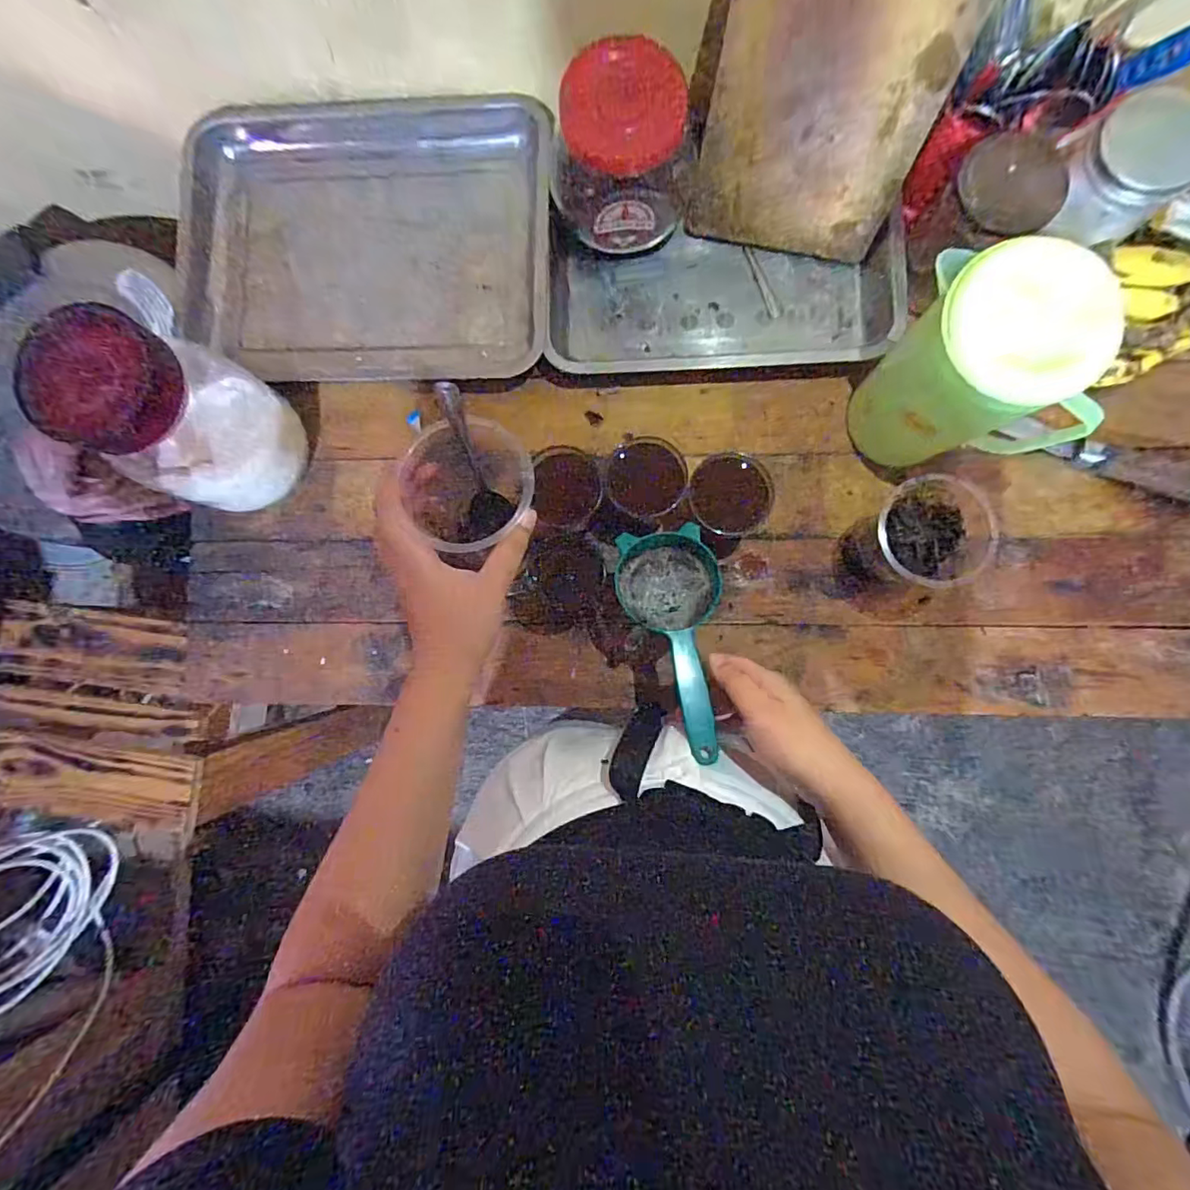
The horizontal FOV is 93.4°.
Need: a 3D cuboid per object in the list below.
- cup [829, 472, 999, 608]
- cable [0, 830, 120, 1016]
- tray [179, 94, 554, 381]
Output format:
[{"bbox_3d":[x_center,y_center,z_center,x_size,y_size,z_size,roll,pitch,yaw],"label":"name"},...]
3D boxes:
[{"bbox_3d":[0.274,-0.043,0.493,0.092,0.115,0.097,0,87,3],"label":"cup"},{"bbox_3d":[-0.894,0.506,0.845,0.051,0.312,0.252,11,87,4],"label":"cable"},{"bbox_3d":[-0.240,-0.373,0.578,0.390,0.044,0.306,-1,87,3],"label":"tray"}]

